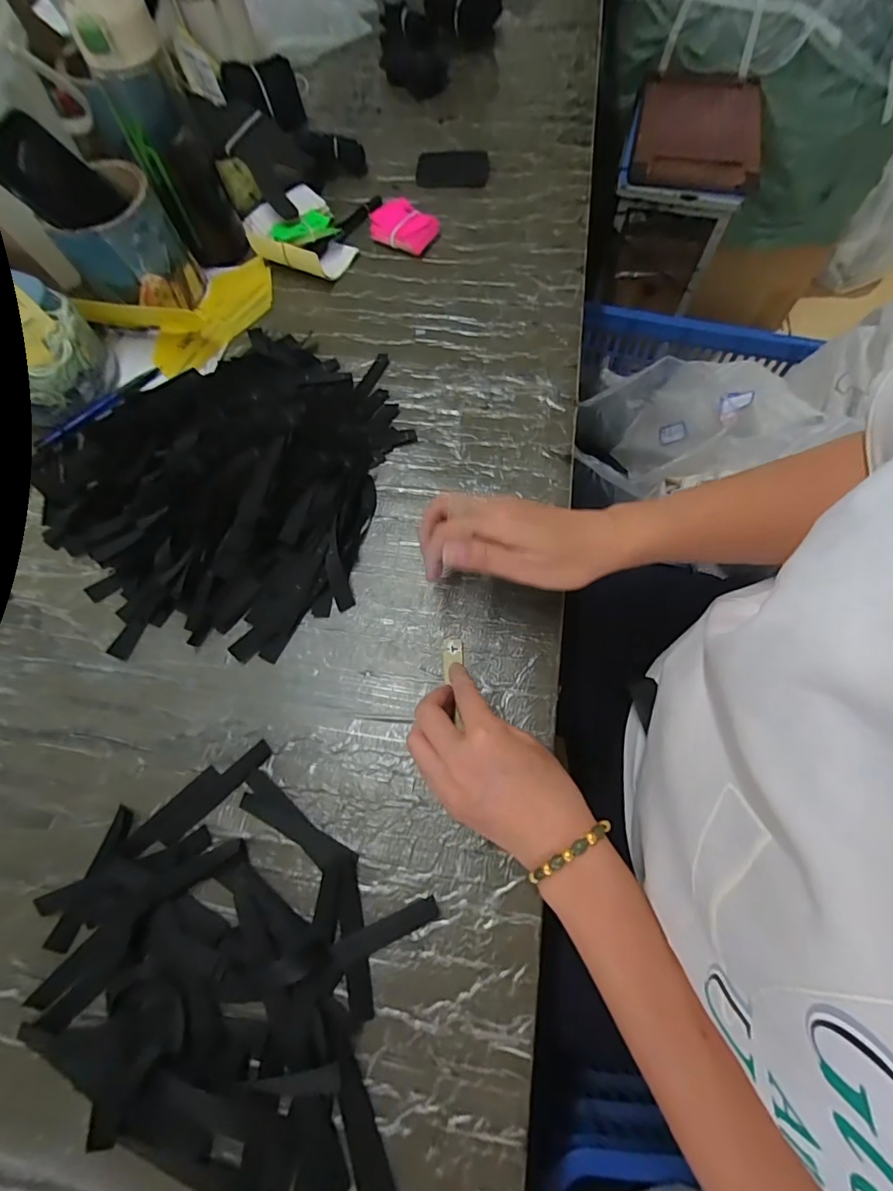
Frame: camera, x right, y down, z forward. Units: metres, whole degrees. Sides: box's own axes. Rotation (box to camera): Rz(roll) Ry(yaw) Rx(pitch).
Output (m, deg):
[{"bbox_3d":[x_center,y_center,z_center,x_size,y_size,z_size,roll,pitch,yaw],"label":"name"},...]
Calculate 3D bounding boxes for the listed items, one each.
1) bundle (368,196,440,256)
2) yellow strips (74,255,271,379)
[{"bbox_3d":[-0.050,-0.430,0.560,0.079,0.017,0.067,20,71,10],"label":"bundle"},{"bbox_3d":[-0.265,-0.304,0.507,0.189,0.042,0.109,-37,71,-11],"label":"yellow strips"}]

